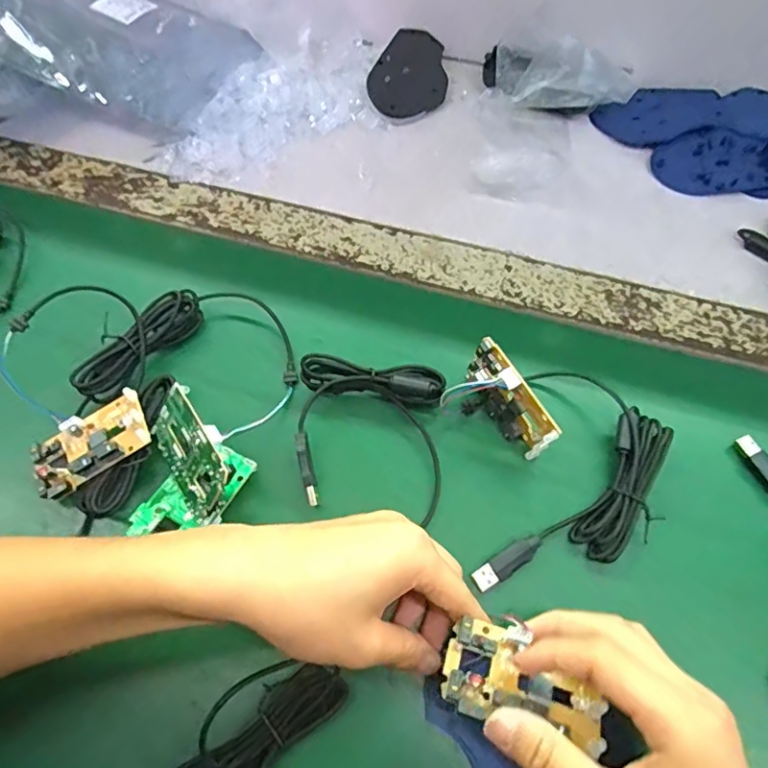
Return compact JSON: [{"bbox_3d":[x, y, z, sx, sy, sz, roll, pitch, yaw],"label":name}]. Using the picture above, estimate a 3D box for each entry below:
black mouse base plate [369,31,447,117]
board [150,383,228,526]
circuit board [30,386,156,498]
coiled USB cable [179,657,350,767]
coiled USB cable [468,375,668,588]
[{"bbox_3d":[0.025,-0.304,0.530,0.072,0.016,0.108,4,64,3],"label":"black mouse base plate"},{"bbox_3d":[-0.118,0.044,0.333,0.048,0.008,0.083,-51,59,26],"label":"board"},{"bbox_3d":[-0.190,0.037,0.350,0.073,0.013,0.044,-29,67,-13],"label":"circuit board"},{"bbox_3d":[-0.067,0.185,0.286,0.047,0.035,0.093,37,69,17],"label":"coiled USB cable"},{"bbox_3d":[0.125,0.062,0.345,0.093,0.018,0.157,17,65,9],"label":"coiled USB cable"}]

